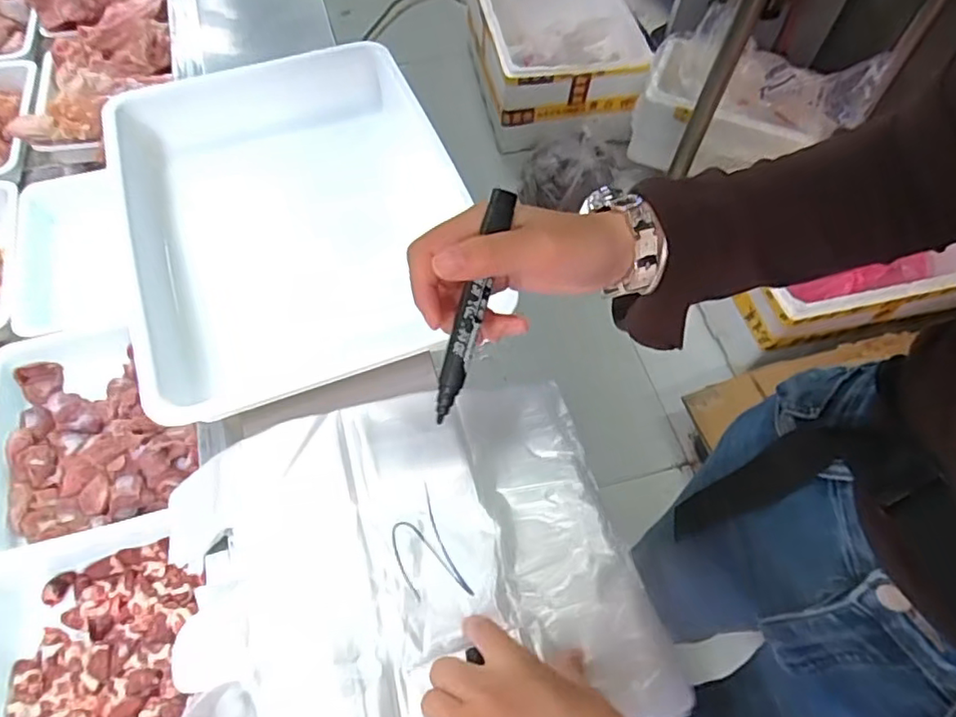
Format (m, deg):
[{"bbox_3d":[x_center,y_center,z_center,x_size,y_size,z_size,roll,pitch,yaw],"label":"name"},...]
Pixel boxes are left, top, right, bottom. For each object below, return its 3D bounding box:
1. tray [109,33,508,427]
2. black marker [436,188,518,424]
[{"bbox_3d":[-0.172,-0.134,0.576,0.294,0.066,0.384,-18,62,-13],"label":"tray"},{"bbox_3d":[-0.002,-0.025,0.300,0.012,0.011,0.116,17,94,7],"label":"black marker"}]

